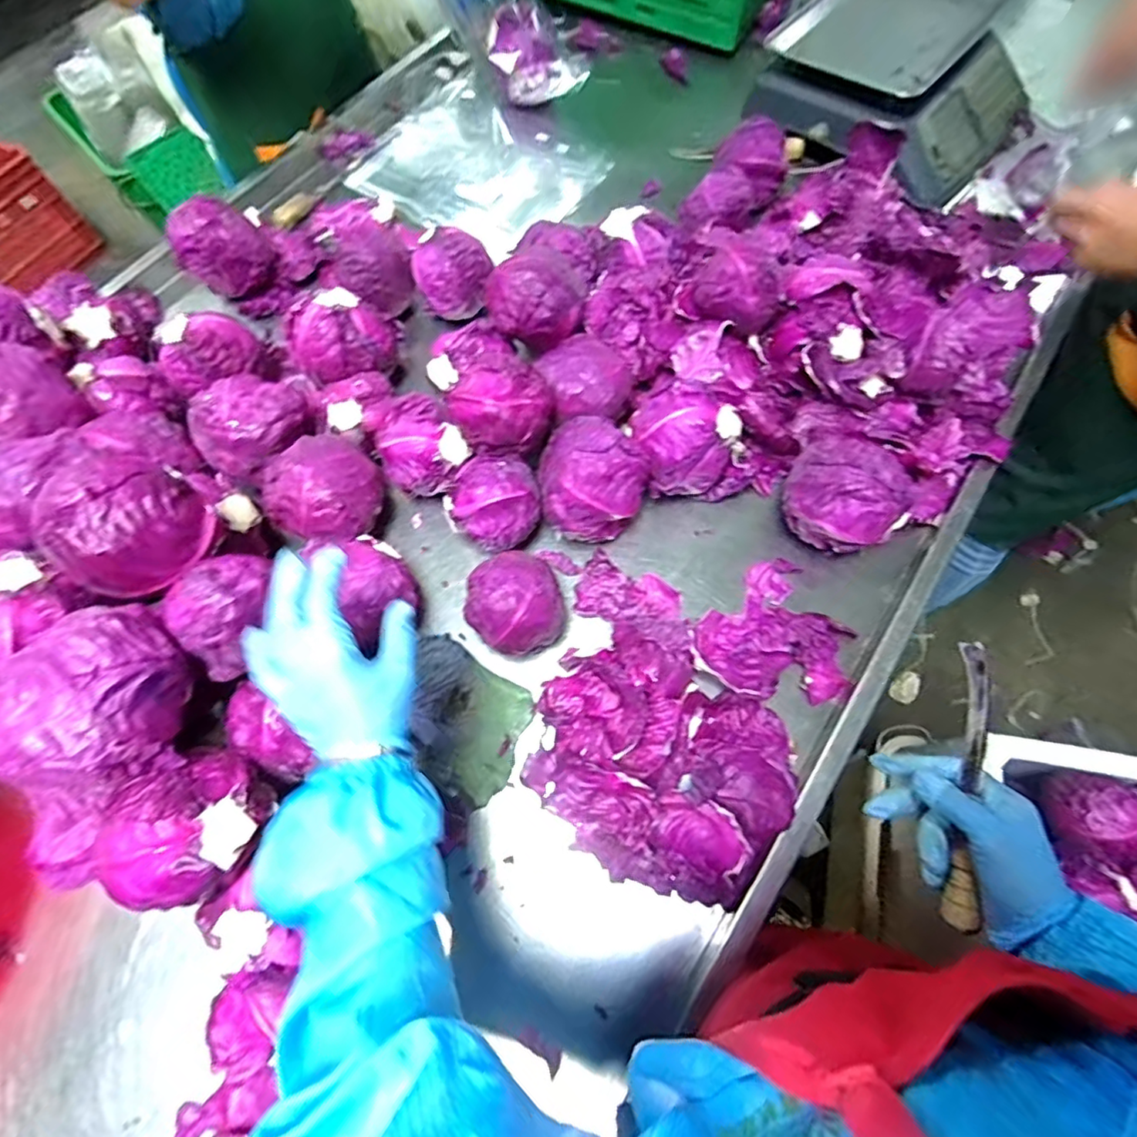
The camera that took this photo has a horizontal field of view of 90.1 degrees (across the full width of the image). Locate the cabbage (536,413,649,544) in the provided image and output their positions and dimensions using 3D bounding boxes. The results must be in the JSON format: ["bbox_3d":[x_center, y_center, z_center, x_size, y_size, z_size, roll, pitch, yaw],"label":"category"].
[{"bbox_3d":[0.020,-0.095,0.618,0.112,0.111,0.113,-1,67,1],"label":"cabbage"}]

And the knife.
[{"bbox_3d":[0.295,0.157,0.415,0.019,0.019,0.204,9,82,5],"label":"knife"}]

